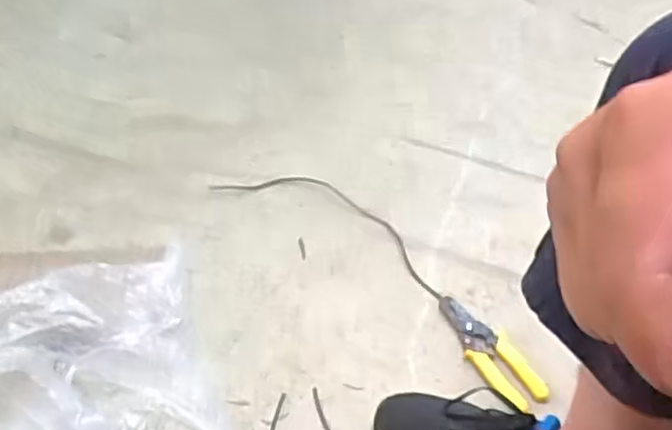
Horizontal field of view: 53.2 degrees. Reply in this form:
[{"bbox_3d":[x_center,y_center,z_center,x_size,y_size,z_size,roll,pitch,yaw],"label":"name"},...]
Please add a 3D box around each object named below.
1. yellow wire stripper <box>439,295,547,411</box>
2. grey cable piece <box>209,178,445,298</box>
[{"bbox_3d":[0.182,0.159,0.802,0.056,0.011,0.167,-26,54,-24],"label":"yellow wire stripper"},{"bbox_3d":[-0.001,0.002,0.925,0.354,0.011,0.095,24,51,19],"label":"grey cable piece"}]

